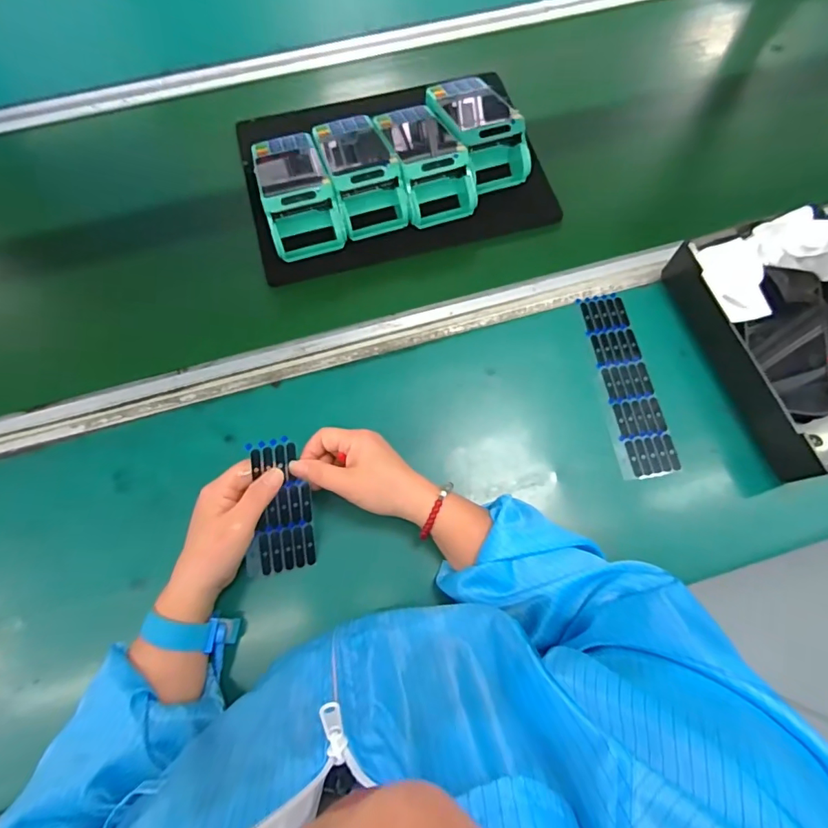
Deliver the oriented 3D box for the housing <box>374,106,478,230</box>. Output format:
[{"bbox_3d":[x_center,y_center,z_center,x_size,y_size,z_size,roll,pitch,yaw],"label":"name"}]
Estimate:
[{"bbox_3d":[0.012,-0.300,0.556,0.076,0.071,0.165,-16,73,-6],"label":"housing"}]

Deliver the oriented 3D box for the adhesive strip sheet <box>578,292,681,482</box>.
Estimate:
[{"bbox_3d":[0.216,-0.035,0.491,0.053,0.005,0.198,-7,72,-3],"label":"adhesive strip sheet"}]

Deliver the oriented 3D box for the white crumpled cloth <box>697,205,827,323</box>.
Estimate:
[{"bbox_3d":[0.382,-0.155,0.494,0.149,0.067,0.084,-19,73,-6],"label":"white crumpled cloth"}]

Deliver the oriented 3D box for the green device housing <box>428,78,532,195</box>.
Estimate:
[{"bbox_3d":[0.076,-0.352,0.566,0.084,0.053,0.168,-16,73,-6],"label":"green device housing"}]

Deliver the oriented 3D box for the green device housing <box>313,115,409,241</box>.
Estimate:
[{"bbox_3d":[-0.064,-0.284,0.550,0.075,0.068,0.165,-14,72,-5],"label":"green device housing"}]

